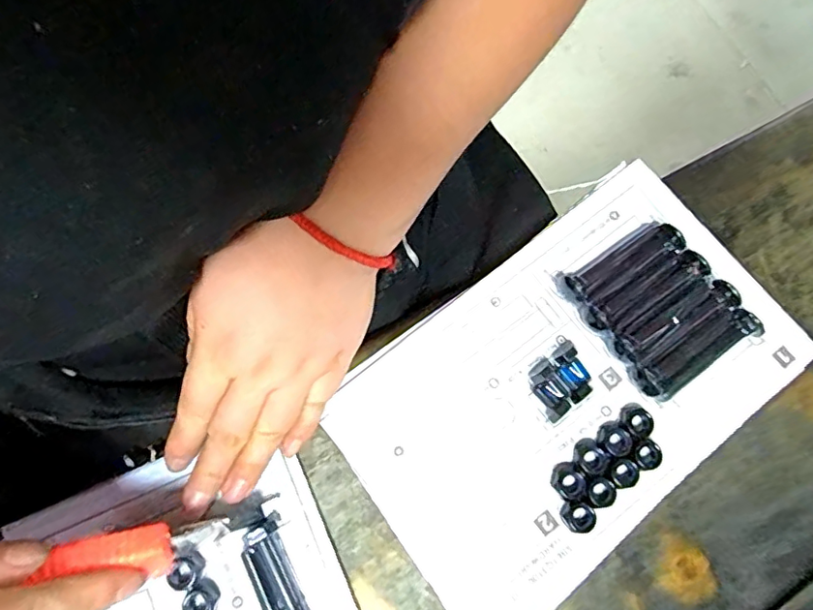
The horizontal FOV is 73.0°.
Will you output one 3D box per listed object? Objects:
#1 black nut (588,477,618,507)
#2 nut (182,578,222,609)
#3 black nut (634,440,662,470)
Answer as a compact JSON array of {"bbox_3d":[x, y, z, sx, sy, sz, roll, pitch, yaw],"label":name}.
[{"bbox_3d":[0.101,0.097,0.284,0.014,0.004,0.014,0,76,-2],"label":"black nut"},{"bbox_3d":[-0.102,0.148,0.275,0.015,0.010,0.017,28,77,5],"label":"nut"},{"bbox_3d":[0.127,0.079,0.290,0.014,0.004,0.015,0,76,-2],"label":"black nut"}]

